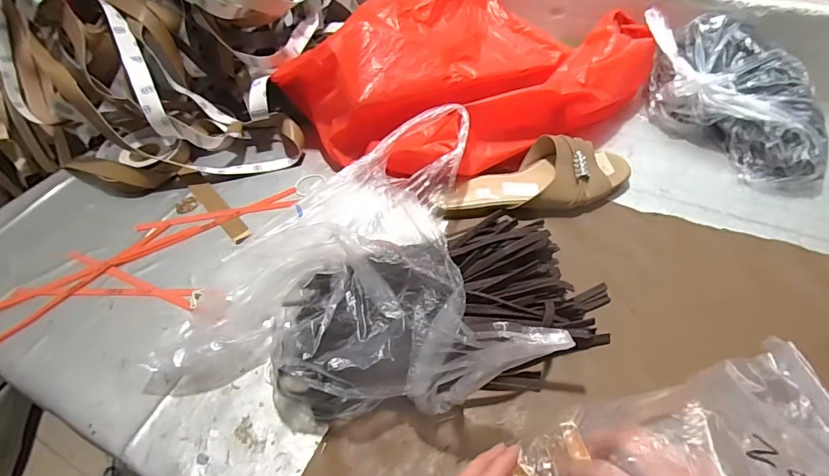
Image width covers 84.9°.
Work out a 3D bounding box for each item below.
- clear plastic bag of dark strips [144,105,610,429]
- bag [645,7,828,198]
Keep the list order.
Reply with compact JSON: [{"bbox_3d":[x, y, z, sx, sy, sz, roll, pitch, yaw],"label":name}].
[{"bbox_3d":[-0.028,0.004,0.437,0.406,0.100,0.308,-3,48,1],"label":"clear plastic bag of dark strips"},{"bbox_3d":[0.403,-0.183,0.585,0.163,0.095,0.262,0,48,4],"label":"bag"}]

